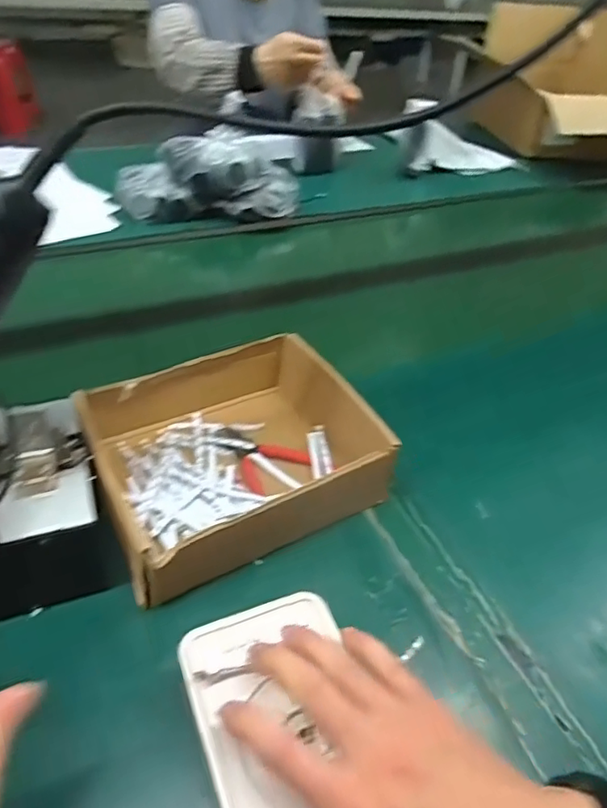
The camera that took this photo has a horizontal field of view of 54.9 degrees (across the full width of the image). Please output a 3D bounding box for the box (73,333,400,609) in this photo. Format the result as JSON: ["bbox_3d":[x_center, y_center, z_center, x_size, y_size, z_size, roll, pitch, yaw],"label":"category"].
[{"bbox_3d":[-0.059,0.038,0.490,0.216,0.077,0.188,-16,45,-24],"label":"box"}]

